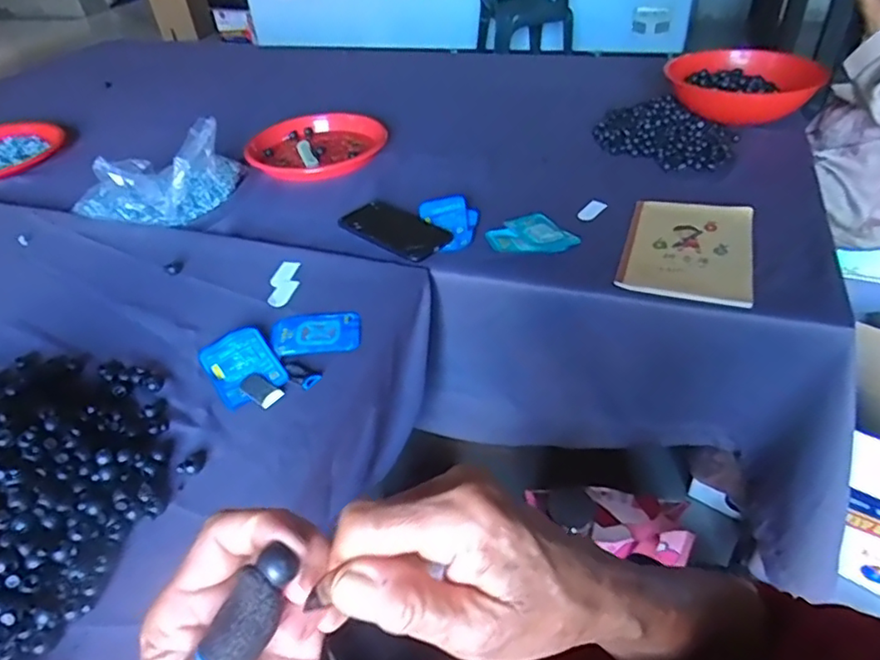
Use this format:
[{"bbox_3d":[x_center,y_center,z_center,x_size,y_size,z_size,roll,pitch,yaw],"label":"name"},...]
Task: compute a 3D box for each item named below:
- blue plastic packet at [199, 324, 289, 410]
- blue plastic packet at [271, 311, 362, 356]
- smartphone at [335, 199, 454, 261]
[{"bbox_3d":[-0.202,0.035,0.616,0.066,0.014,0.100,-28,46,-25],"label":"blue plastic packet"},{"bbox_3d":[-0.135,0.003,0.655,0.095,0.004,0.070,-5,40,-1],"label":"blue plastic packet"},{"bbox_3d":[-0.059,-0.137,0.805,0.151,0.009,0.084,29,50,33],"label":"smartphone"}]

